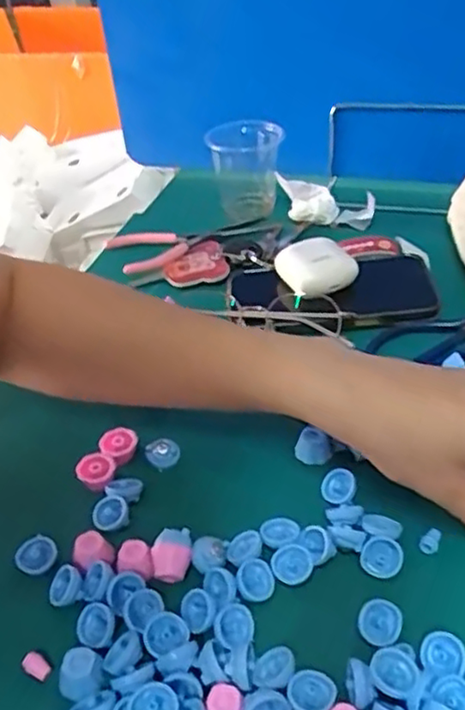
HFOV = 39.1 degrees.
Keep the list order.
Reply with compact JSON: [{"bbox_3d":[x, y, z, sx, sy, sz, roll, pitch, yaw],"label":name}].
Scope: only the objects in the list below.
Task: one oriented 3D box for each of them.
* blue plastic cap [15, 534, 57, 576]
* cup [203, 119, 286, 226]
[{"bbox_3d":[-0.098,0.101,0.328,0.019,0.010,0.019,-4,39,3],"label":"blue plastic cap"},{"bbox_3d":[0.012,-0.169,0.589,0.065,0.066,0.078,-6,39,1],"label":"cup"}]

